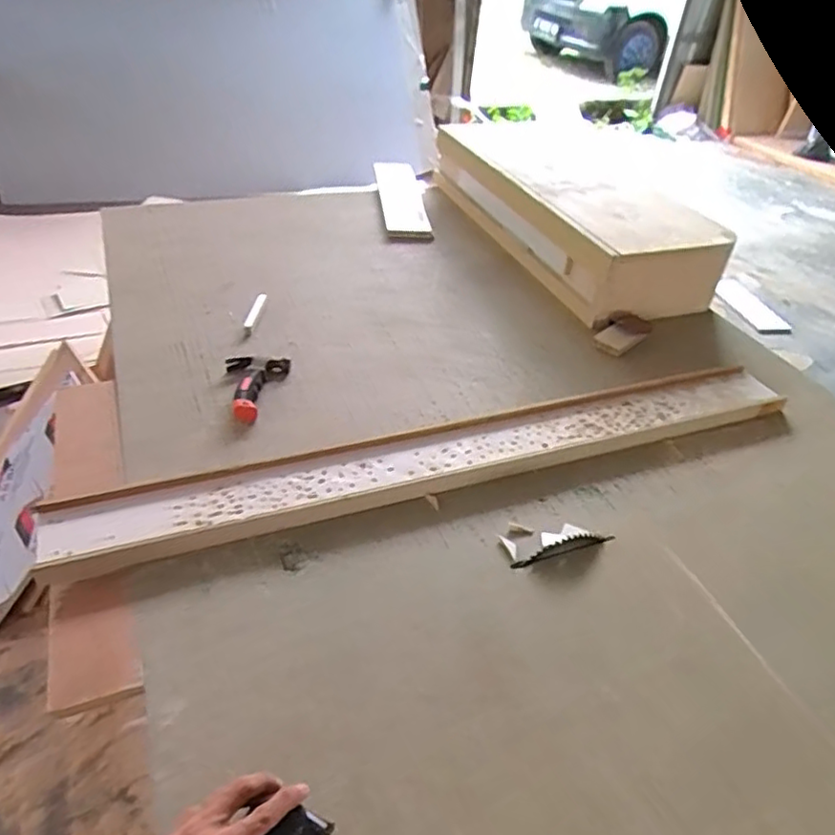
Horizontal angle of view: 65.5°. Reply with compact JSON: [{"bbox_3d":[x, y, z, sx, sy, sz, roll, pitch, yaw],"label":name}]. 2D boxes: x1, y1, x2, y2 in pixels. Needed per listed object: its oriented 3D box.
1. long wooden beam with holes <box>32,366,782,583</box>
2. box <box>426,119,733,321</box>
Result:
[{"bbox_3d":[0.057,0.044,0.967,1.114,0.034,0.138,-10,41,-18],"label":"long wooden beam with holes"},{"bbox_3d":[0.334,-0.494,1.520,0.340,0.176,0.776,-13,42,-22],"label":"box"}]

